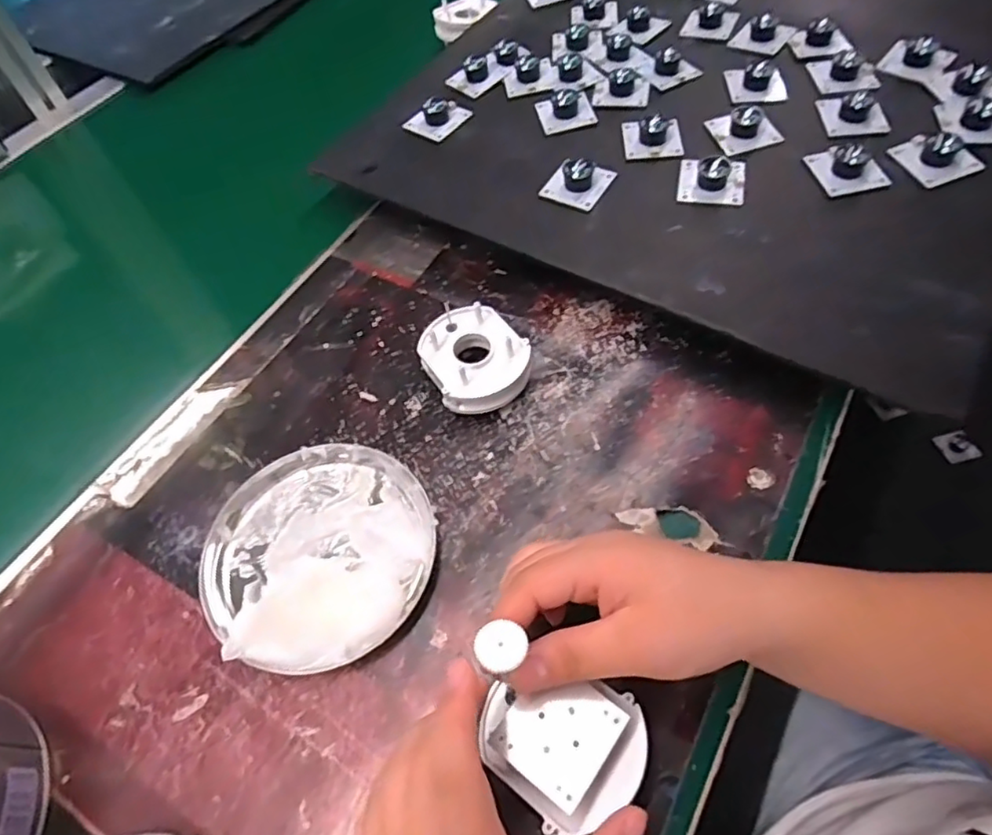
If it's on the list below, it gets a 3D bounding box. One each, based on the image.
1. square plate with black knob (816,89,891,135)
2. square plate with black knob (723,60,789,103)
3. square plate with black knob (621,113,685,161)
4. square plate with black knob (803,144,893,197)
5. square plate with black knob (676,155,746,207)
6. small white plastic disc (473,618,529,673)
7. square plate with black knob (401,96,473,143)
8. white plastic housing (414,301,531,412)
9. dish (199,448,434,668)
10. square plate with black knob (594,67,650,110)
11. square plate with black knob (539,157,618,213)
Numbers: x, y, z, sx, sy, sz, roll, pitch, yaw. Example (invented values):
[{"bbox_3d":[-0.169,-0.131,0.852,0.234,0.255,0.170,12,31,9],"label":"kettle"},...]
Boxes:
[{"bbox_3d":[0.267,-0.229,0.453,0.040,0.020,0.044,0,57,6],"label":"square plate with black knob"},{"bbox_3d":[0.208,-0.269,0.483,0.042,0.019,0.038,-3,57,4],"label":"square plate with black knob"},{"bbox_3d":[0.120,-0.217,0.463,0.043,0.019,0.039,1,57,7],"label":"square plate with black knob"},{"bbox_3d":[0.246,-0.176,0.424,0.040,0.022,0.041,-9,56,0],"label":"square plate with black knob"},{"bbox_3d":[0.154,-0.172,0.430,0.045,0.018,0.040,8,58,11],"label":"square plate with black knob"},{"bbox_3d":[0.001,0.087,0.234,0.019,0.004,0.019,-1,56,2],"label":"small white plastic disc"},{"bbox_3d":[-0.049,-0.255,0.509,0.044,0.020,0.045,34,66,25],"label":"square plate with black knob"},{"bbox_3d":[-0.014,-0.035,0.392,0.061,0.038,0.065,-27,58,-12],"label":"white plastic housing"},{"bbox_3d":[-0.099,0.072,0.339,0.126,0.018,0.125,-22,57,-8],"label":"dish"},{"bbox_3d":[0.104,-0.274,0.501,0.043,0.015,0.045,5,58,9],"label":"square plate with black knob"},{"bbox_3d":[0.061,-0.175,0.445,0.043,0.020,0.043,26,63,21],"label":"square plate with black knob"}]

